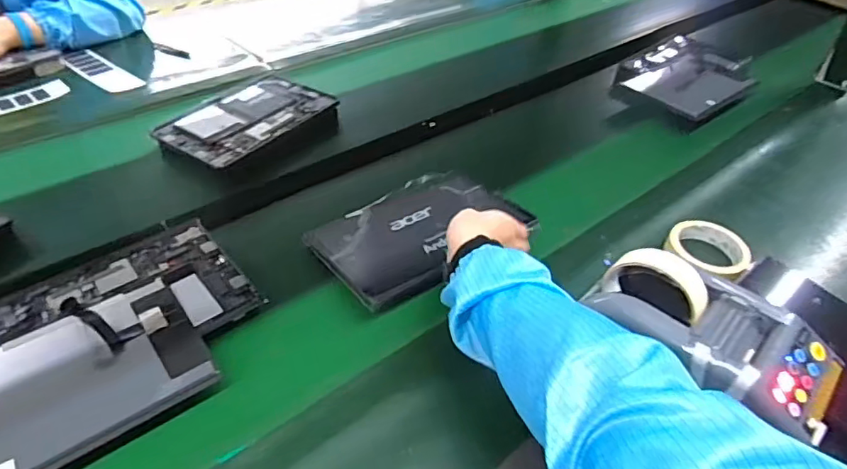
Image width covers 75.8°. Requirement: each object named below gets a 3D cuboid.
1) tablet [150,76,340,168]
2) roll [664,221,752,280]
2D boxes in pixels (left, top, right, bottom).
[{"bbox_3d":[-0.282,-0.190,0.871,0.162,0.010,0.250,25,46,23],"label":"tablet"},{"bbox_3d":[0.368,0.019,0.703,0.098,0.024,0.097,3,43,-3],"label":"roll"}]

